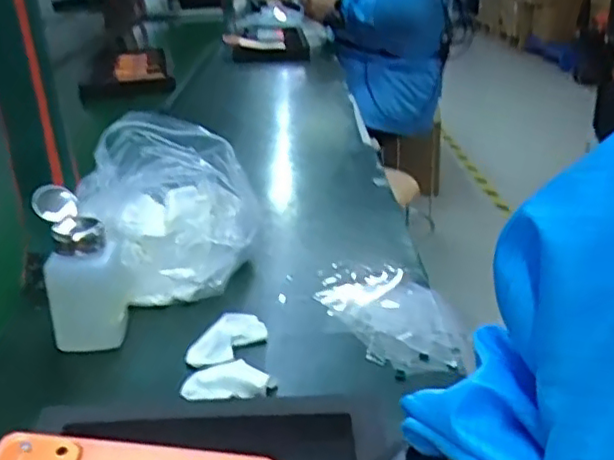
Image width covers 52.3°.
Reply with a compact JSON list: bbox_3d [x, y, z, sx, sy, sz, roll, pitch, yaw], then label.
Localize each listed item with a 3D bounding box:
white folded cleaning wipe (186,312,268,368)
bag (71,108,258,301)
[{"bbox_3d":[-0.062,0.087,0.516,0.039,0.021,0.077,11,26,26],"label":"white folded cleaning wipe"},{"bbox_3d":[-0.128,-0.017,0.585,0.156,0.143,0.120,-10,25,-21],"label":"bag"}]

